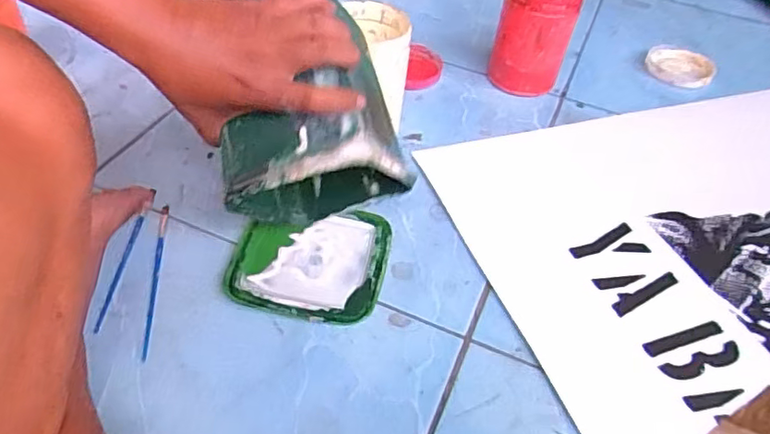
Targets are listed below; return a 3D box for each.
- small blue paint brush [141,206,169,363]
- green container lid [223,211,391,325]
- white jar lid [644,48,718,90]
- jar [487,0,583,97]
[{"bbox_3d":[-0.198,0.050,0.504,0.006,0.007,0.161,-3,47,-9],"label":"small blue paint brush"},{"bbox_3d":[-0.067,0.040,0.522,0.133,0.009,0.118,7,46,1],"label":"green container lid"},{"bbox_3d":[0.413,-0.213,0.820,0.088,0.016,0.100,23,48,16],"label":"white jar lid"},{"bbox_3d":[0.184,-0.231,0.735,0.089,0.136,0.081,12,46,5],"label":"jar"}]

